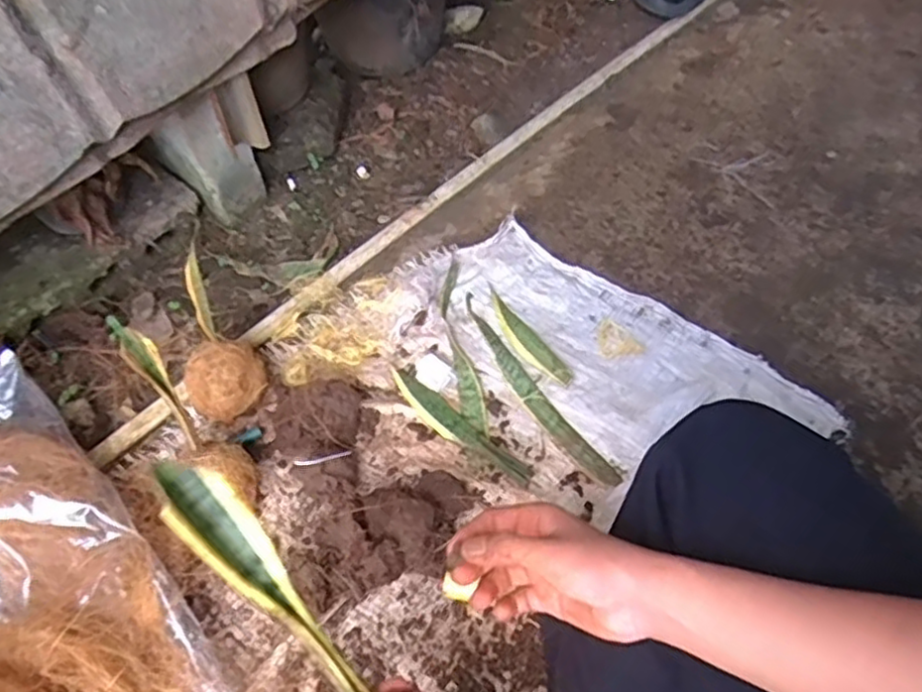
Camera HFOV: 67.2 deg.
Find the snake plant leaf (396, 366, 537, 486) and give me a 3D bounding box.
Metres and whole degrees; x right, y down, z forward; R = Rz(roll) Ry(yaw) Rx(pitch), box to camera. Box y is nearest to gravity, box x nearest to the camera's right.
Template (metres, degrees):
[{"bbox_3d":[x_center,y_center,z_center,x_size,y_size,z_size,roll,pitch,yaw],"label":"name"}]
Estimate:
[{"bbox_3d":[-0.006,0.085,0.755,0.197,0.009,0.033,38,65,21],"label":"snake plant leaf"}]

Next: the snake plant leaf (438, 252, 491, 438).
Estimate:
[{"bbox_3d":[-0.002,-0.006,0.826,0.034,0.013,0.245,-7,58,-5],"label":"snake plant leaf"}]

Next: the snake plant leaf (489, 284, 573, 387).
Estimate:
[{"bbox_3d":[0.075,-0.012,0.824,0.035,0.008,0.155,-30,62,-18],"label":"snake plant leaf"}]

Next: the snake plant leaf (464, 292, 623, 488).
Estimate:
[{"bbox_3d":[0.076,0.047,0.793,0.035,0.006,0.286,-29,62,-18],"label":"snake plant leaf"}]

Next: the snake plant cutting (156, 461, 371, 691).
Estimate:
[{"bbox_3d":[-0.090,0.159,0.406,0.036,0.033,0.237,-43,95,-24],"label":"snake plant cutting"}]

